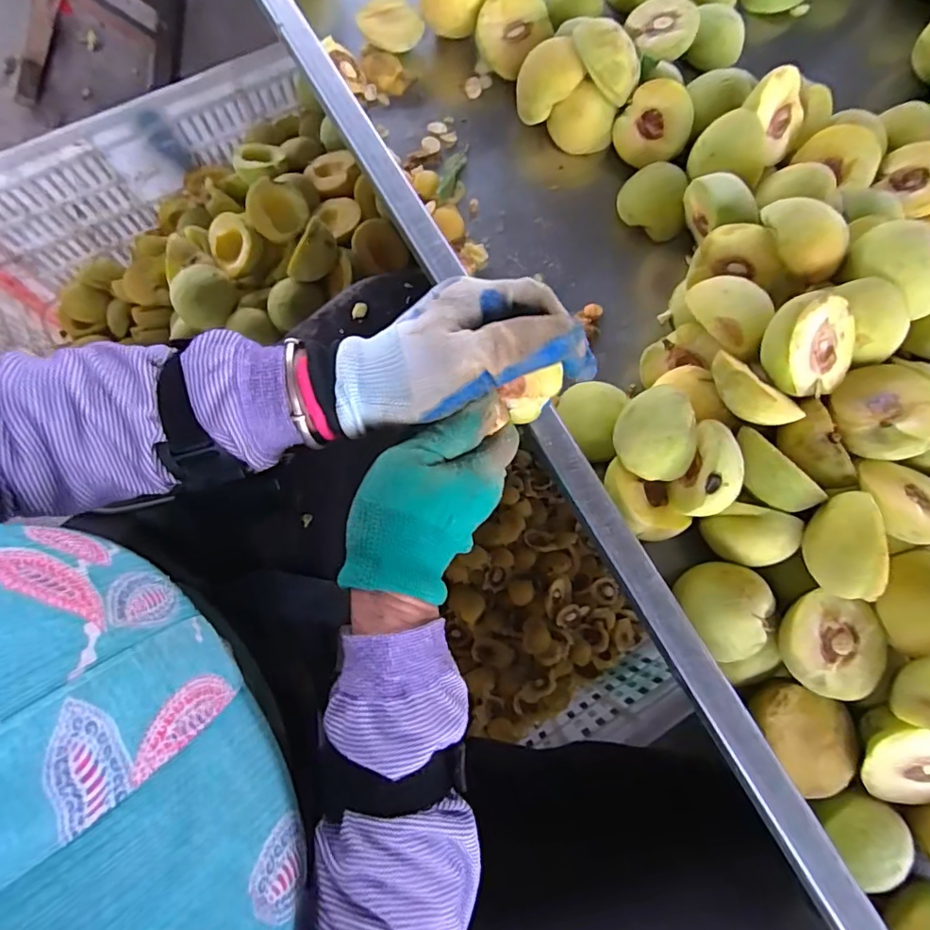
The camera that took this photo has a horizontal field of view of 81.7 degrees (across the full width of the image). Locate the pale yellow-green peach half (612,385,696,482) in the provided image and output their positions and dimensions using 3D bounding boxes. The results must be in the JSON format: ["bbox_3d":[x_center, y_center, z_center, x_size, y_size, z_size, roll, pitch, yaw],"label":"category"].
[{"bbox_3d":[0.112,-0.018,0.317,0.044,0.051,0.028,11,37,22],"label":"pale yellow-green peach half"}]

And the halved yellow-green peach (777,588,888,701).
[{"bbox_3d":[0.213,0.105,0.316,0.058,0.024,0.054,15,77,3],"label":"halved yellow-green peach"}]

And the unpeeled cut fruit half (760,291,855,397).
[{"bbox_3d":[0.196,-0.069,0.308,0.051,0.022,0.055,-12,111,-21],"label":"unpeeled cut fruit half"}]

